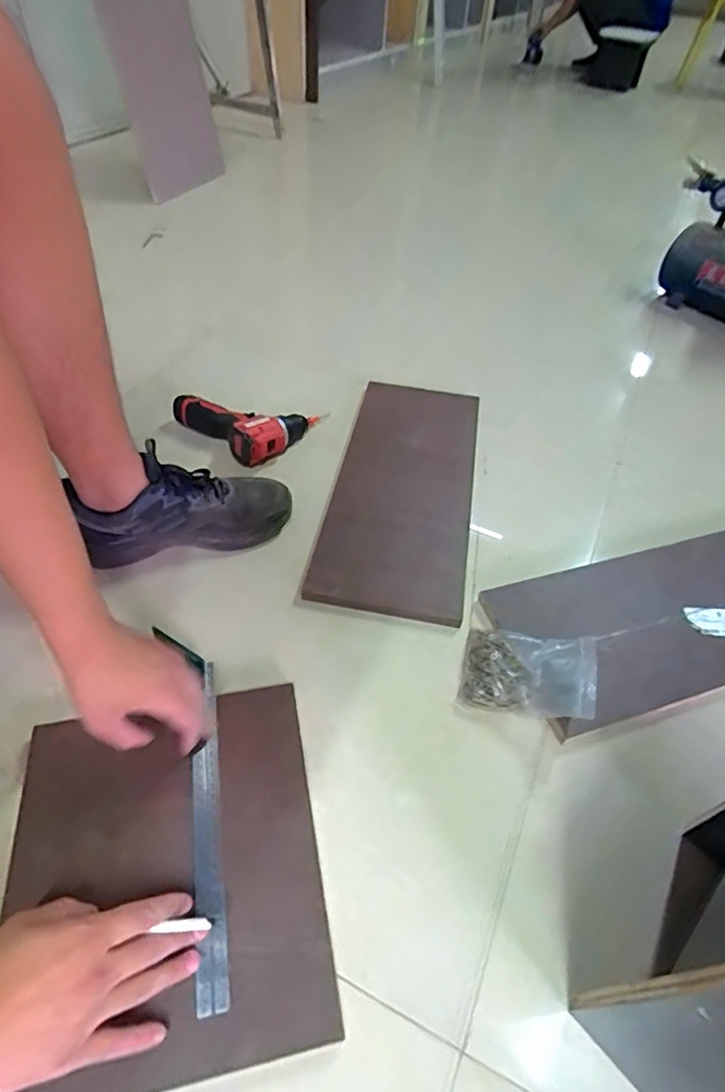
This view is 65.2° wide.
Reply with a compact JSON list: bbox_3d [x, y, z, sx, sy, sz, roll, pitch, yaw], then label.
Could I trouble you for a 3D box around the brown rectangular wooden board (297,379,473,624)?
[{"bbox_3d":[0.064,-0.101,0.845,0.194,0.031,0.471,13,53,0],"label":"brown rectangular wooden board"}]

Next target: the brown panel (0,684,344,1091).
[{"bbox_3d":[-0.173,0.279,0.498,0.258,0.017,0.294,-8,50,-10],"label":"brown panel"}]

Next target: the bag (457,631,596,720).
[{"bbox_3d":[0.184,0.137,0.636,0.135,0.064,0.113,17,50,11],"label":"bag"}]

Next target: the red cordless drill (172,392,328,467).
[{"bbox_3d":[-0.184,-0.215,0.917,0.194,0.065,0.150,34,55,24],"label":"red cordless drill"}]

